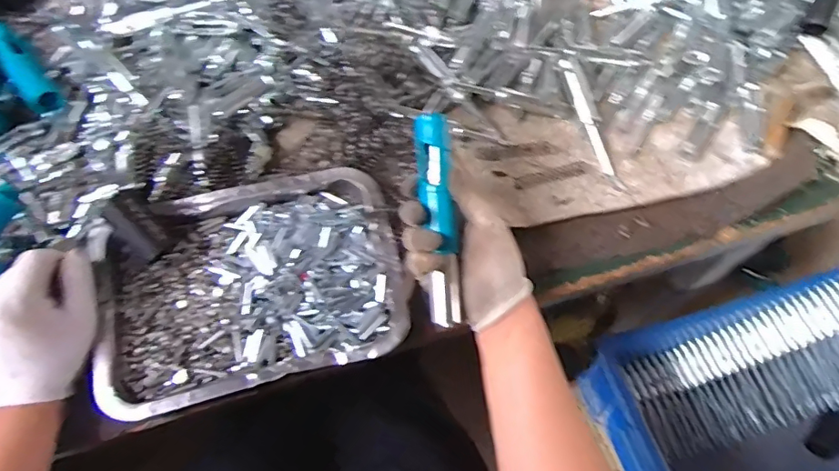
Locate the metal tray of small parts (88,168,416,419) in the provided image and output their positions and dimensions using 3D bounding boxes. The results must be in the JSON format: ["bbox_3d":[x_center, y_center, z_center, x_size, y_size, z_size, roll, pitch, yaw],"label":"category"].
[{"bbox_3d":[-0.143,0.040,0.451,0.253,0.026,0.175,-13,66,-6],"label":"metal tray of small parts"}]

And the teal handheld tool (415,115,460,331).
[{"bbox_3d":[0.016,-0.019,0.449,0.030,0.040,0.189,-3,82,-1],"label":"teal handheld tool"}]

